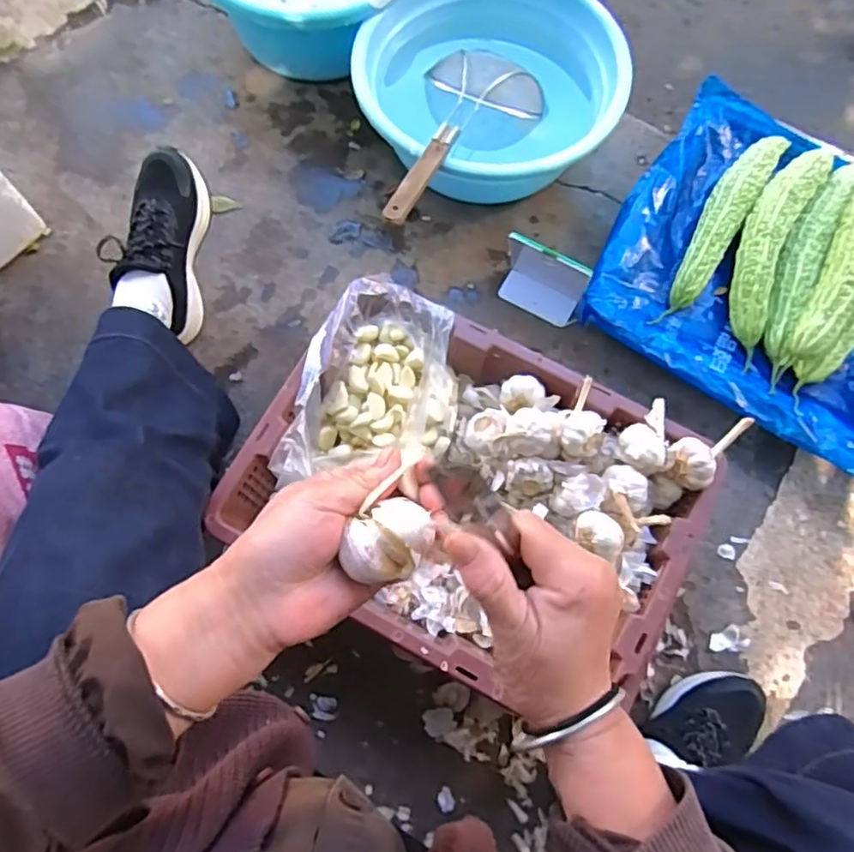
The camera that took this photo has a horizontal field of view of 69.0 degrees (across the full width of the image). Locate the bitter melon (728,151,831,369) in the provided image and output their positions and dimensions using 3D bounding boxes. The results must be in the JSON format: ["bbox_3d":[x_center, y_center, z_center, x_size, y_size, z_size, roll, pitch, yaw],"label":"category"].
[{"bbox_3d":[0.477,-0.254,0.863,0.078,0.052,0.332,26,74,7],"label":"bitter melon"}]

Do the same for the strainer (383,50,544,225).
[{"bbox_3d":[0.037,-0.385,0.825,0.165,0.047,0.376,21,59,5],"label":"strainer"}]

